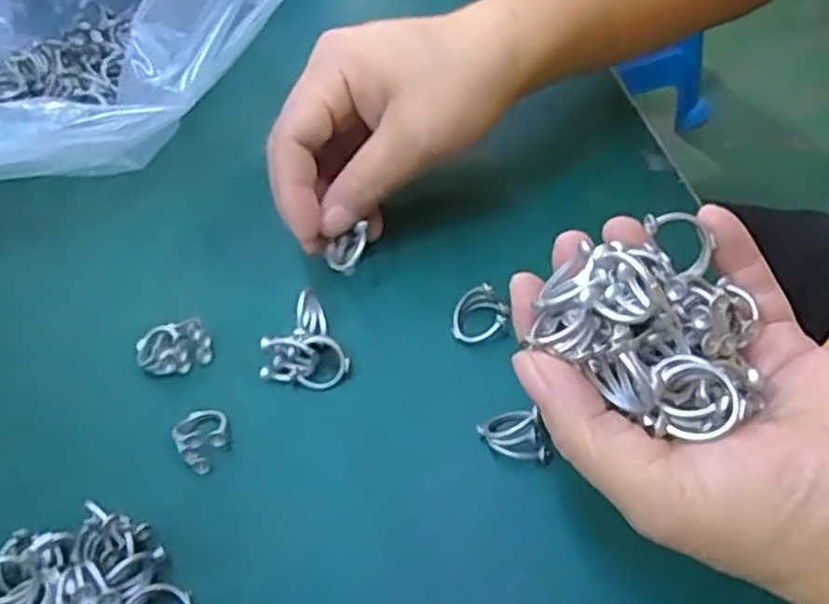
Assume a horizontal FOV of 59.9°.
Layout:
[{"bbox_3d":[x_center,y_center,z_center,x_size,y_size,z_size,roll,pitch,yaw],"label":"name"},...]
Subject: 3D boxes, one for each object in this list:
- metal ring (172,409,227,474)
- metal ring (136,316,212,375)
[{"bbox_3d":[-0.082,0.050,0.277,0.019,0.012,0.024,-29,55,-12],"label":"metal ring"},{"bbox_3d":[-0.102,0.019,0.303,0.030,0.010,0.024,-24,54,-9],"label":"metal ring"}]

